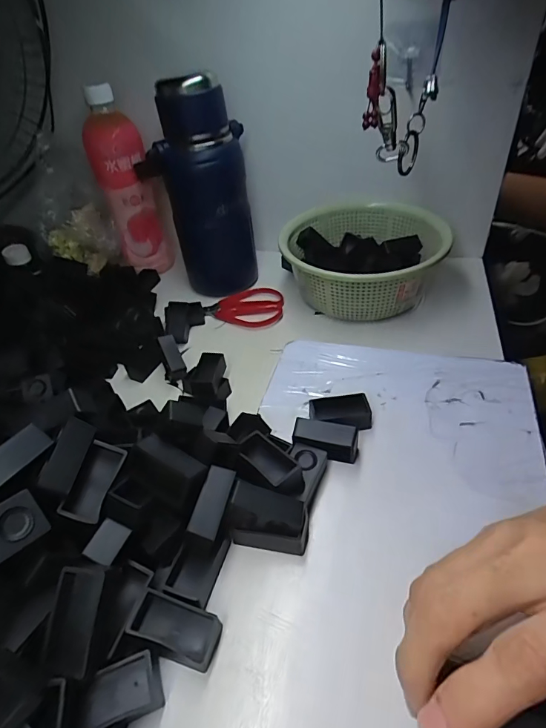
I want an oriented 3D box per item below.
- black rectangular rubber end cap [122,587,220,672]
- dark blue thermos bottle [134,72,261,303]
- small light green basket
[{"bbox_3d":[-0.049,0.133,0.213,0.043,0.016,0.023,7,43,15],"label":"black rectangular rubber end cap"},{"bbox_3d":[-0.075,-0.182,0.464,0.083,0.209,0.068,15,46,22],"label":"dark blue thermos bottle"},{"bbox_3d":[0.100,-0.115,0.477,0.168,0.065,0.171,13,45,20],"label":"small light green basket"}]

